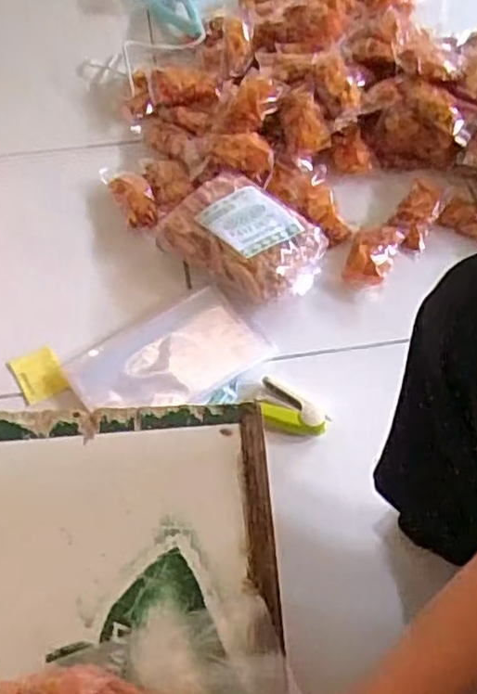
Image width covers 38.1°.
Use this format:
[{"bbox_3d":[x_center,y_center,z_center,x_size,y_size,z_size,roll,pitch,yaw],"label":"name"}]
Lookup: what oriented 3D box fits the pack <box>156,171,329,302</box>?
[{"bbox_3d":[0.009,-0.133,0.839,0.195,0.052,0.143,38,64,23],"label":"pack"}]

